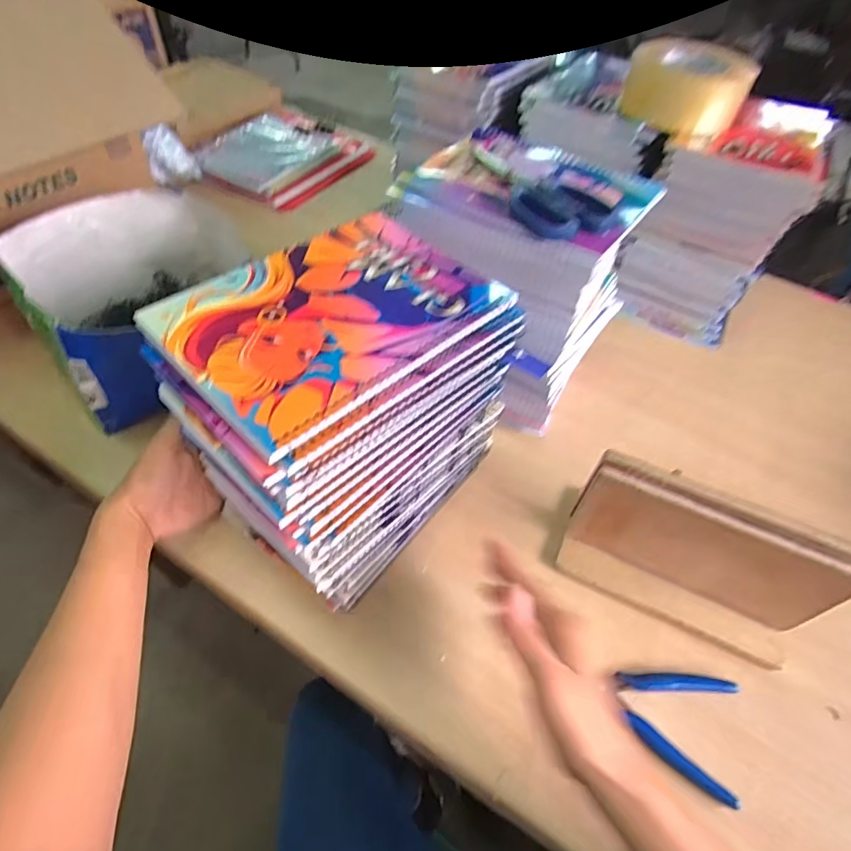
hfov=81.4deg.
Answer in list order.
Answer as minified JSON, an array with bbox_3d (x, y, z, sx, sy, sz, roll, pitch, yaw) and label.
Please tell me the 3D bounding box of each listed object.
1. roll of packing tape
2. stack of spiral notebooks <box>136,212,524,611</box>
[{"bbox_3d":[0.294,-0.385,0.561,0.128,0.053,0.126,26,55,17],"label":"roll of packing tape"},{"bbox_3d":[-0.060,-0.014,0.386,0.152,0.191,0.196,36,58,23],"label":"stack of spiral notebooks"}]

